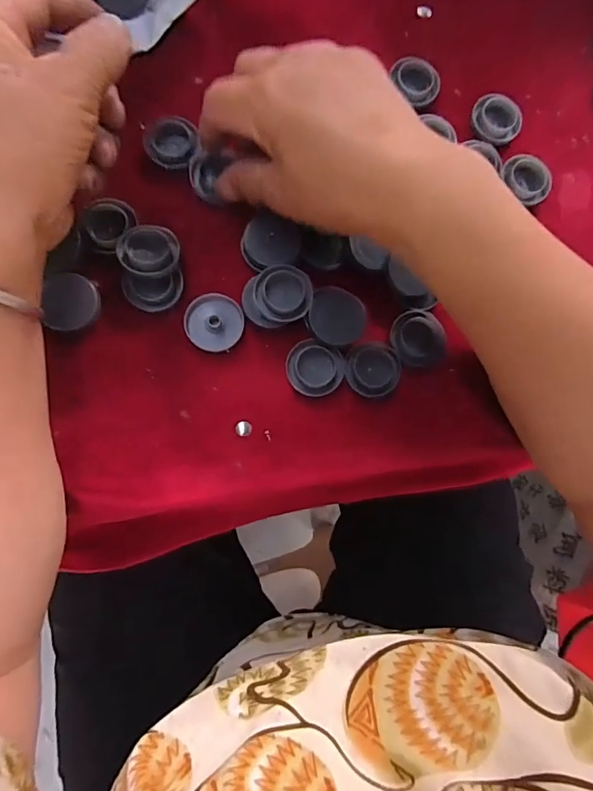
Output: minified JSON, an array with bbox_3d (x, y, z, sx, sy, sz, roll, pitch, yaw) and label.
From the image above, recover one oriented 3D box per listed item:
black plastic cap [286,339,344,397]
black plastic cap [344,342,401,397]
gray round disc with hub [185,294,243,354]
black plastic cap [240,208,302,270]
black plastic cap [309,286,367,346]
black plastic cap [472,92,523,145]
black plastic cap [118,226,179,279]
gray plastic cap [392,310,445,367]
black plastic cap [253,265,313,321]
[{"bbox_3d":[0.011,-0.016,0.263,0.032,0.006,0.031,1,82,-5],"label":"black plastic cap"},{"bbox_3d":[0.045,-0.015,0.265,0.033,0.004,0.031,1,82,-5],"label":"black plastic cap"},{"bbox_3d":[-0.048,-0.042,0.261,0.033,0.008,0.032,1,82,-5],"label":"gray round disc with hub"},{"bbox_3d":[-0.015,-0.091,0.269,0.033,0.014,0.031,1,82,-5],"label":"black plastic cap"},{"bbox_3d":[0.023,-0.047,0.264,0.031,0.006,0.035,-28,86,-9],"label":"black plastic cap"},{"bbox_3d":[0.133,-0.184,0.299,0.030,0.012,0.031,1,82,-5],"label":"black plastic cap"},{"bbox_3d":[-0.084,-0.082,0.256,0.033,0.009,0.027,0,99,-14],"label":"black plastic cap"},{"bbox_3d":[0.074,-0.035,0.271,0.033,0.005,0.033,1,82,-5],"label":"gray plastic cap"},{"bbox_3d":[-0.008,-0.059,0.260,0.032,0.010,0.030,1,82,-5],"label":"black plastic cap"}]

